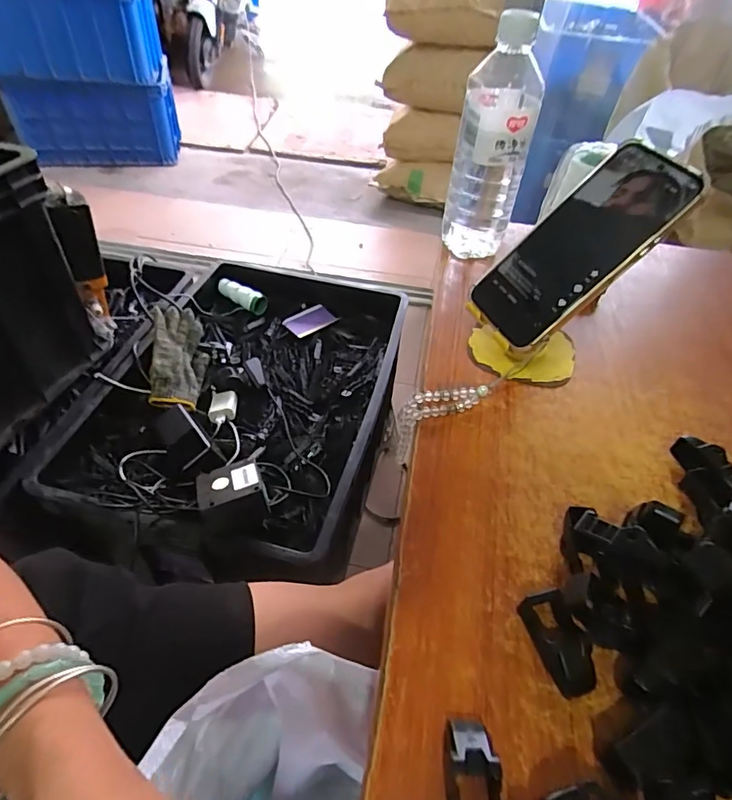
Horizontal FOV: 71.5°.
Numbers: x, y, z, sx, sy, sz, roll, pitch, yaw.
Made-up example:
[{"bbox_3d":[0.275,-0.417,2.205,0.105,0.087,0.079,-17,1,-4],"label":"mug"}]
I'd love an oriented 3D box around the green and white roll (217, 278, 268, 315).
[{"bbox_3d":[-0.247,-0.208,1.016,0.108,0.034,0.036,25,50,19],"label":"green and white roll"}]

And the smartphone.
[{"bbox_3d":[0.160,-0.116,0.387,0.165,0.009,0.080,-43,52,17],"label":"smartphone"}]

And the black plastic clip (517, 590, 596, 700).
[{"bbox_3d":[0.105,0.131,0.275,0.026,0.013,0.050,-9,48,-12],"label":"black plastic clip"}]

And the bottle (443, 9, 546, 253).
[{"bbox_3d":[0.122,-0.239,0.498,0.069,0.208,0.072,14,47,9],"label":"bottle"}]

